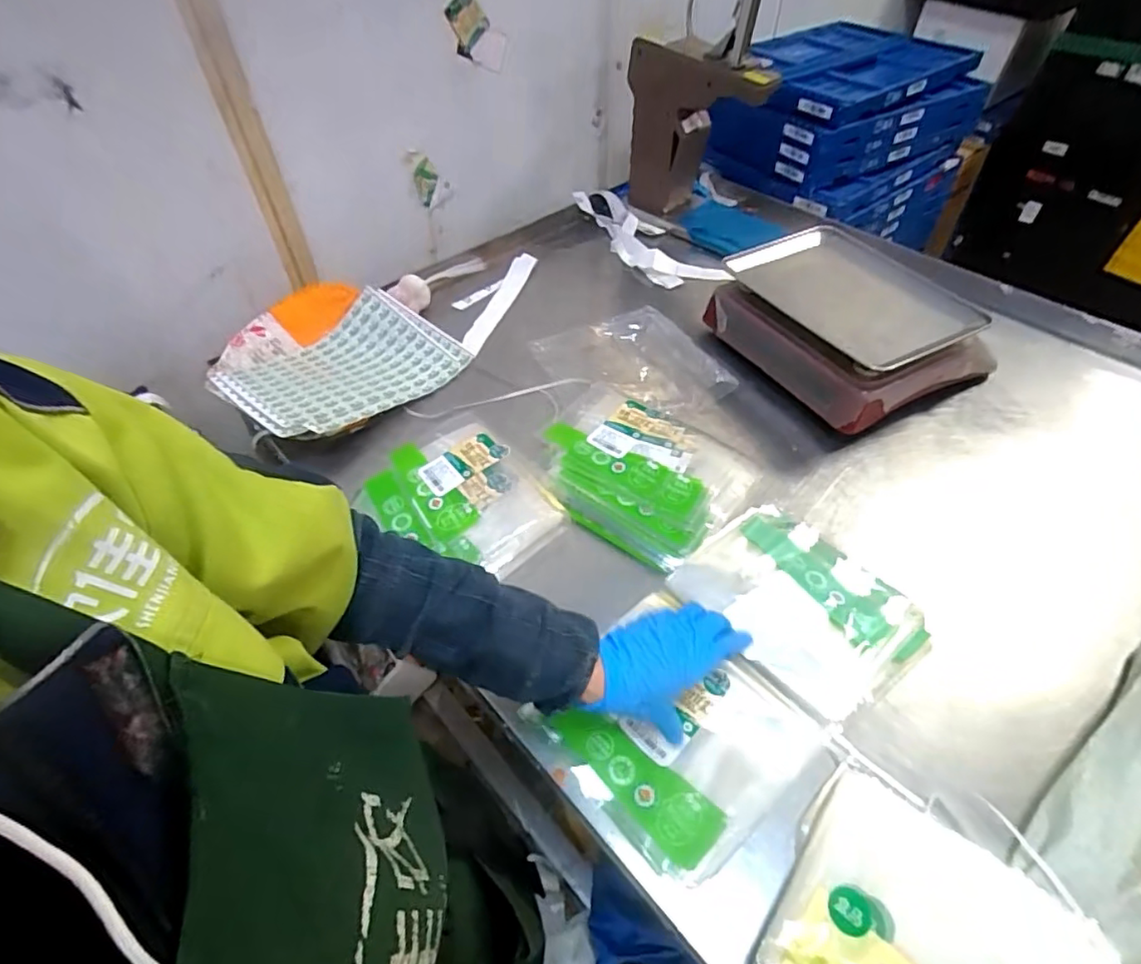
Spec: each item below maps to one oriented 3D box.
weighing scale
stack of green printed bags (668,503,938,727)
[{"bbox_3d":[0.432,-0.251,0.927,0.297,0.122,0.345,-23,53,-17],"label":"weighing scale"},{"bbox_3d":[0.252,0.126,0.637,0.195,0.027,0.224,-31,55,-23],"label":"stack of green printed bags"}]

